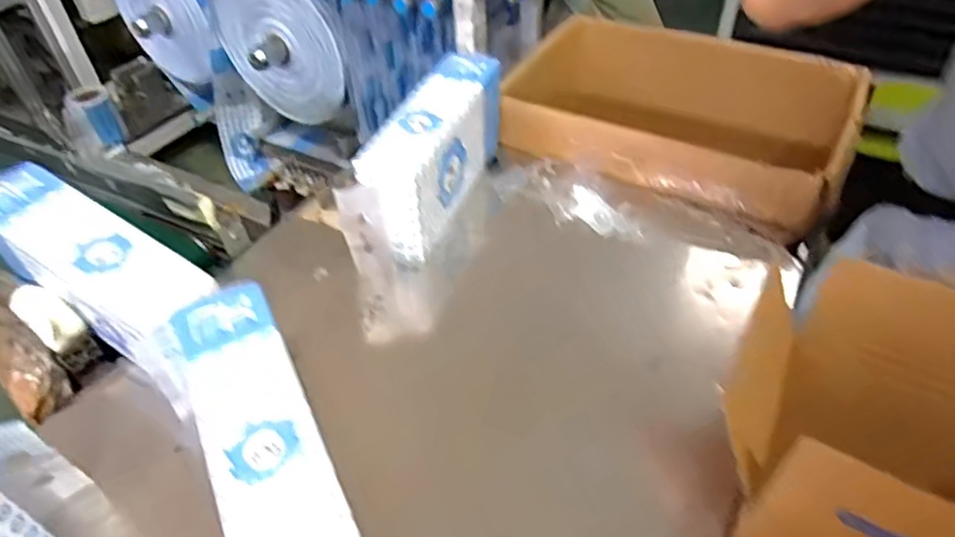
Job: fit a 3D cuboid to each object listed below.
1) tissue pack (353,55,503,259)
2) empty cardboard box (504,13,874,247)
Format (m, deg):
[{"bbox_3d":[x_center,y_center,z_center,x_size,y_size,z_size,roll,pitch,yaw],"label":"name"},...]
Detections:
[{"bbox_3d":[-0.061,-0.179,0.935,0.103,0.151,0.320,13,46,15],"label":"tissue pack"},{"bbox_3d":[0.332,-0.246,1.106,0.575,0.195,0.371,21,49,22],"label":"empty cardboard box"}]

